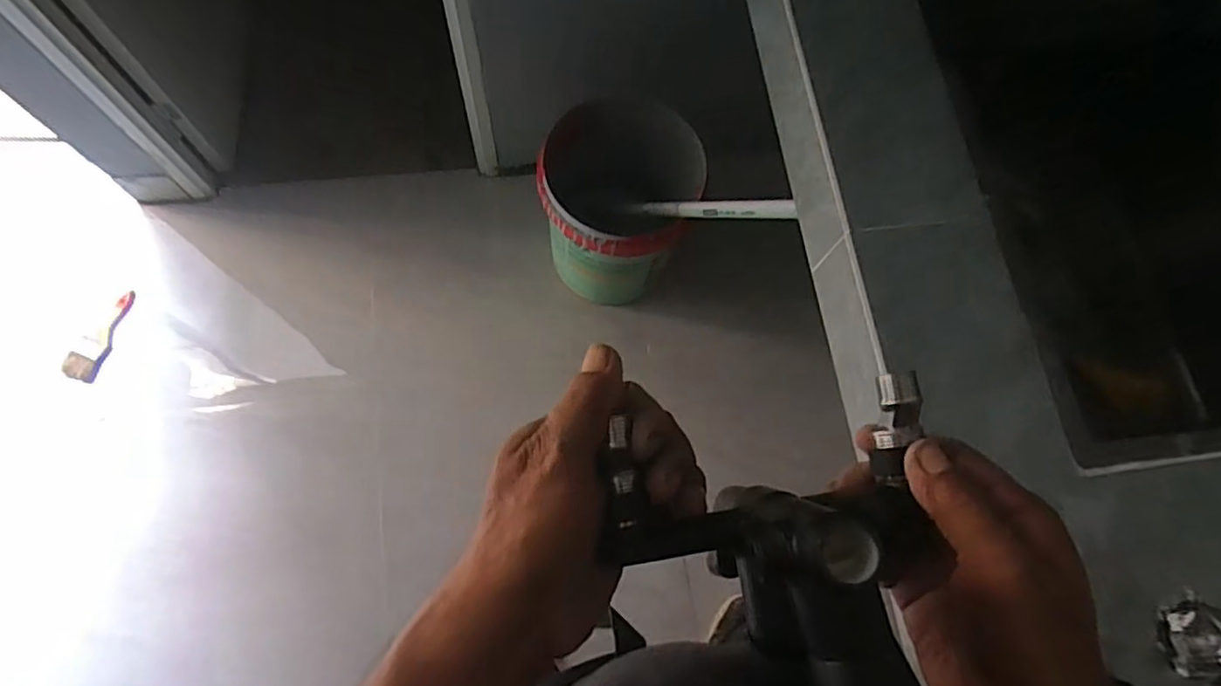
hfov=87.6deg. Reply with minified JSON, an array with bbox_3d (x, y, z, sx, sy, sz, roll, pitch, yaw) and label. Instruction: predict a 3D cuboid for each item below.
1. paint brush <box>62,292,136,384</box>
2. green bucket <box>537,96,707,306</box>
[{"bbox_3d":[-1.081,-0.017,1.356,0.083,0.016,0.206,19,72,2],"label":"paint brush"},{"bbox_3d":[0.023,-0.268,1.297,0.293,0.317,0.299,1,72,-4],"label":"green bucket"}]

